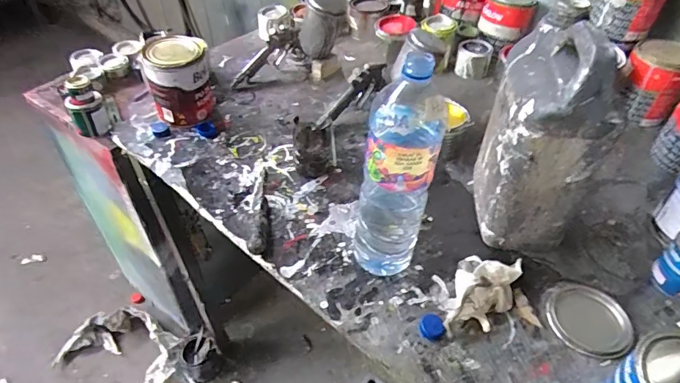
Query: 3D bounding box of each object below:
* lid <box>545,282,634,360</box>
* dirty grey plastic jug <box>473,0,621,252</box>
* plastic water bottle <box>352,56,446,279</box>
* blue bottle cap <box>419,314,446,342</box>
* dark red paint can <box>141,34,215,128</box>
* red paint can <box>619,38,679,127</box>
[{"bbox_3d":[0.330,0.170,0.593,0.096,0.018,0.104,-1,42,1],"label":"lid"},{"bbox_3d":[0.271,-0.083,0.601,0.115,0.291,0.172,2,46,1],"label":"dirty grey plastic jug"},{"bbox_3d":[0.069,-0.022,0.555,0.086,0.303,0.096,3,46,2],"label":"plastic water bottle"},{"bbox_3d":[0.118,0.175,0.573,0.029,0.010,0.033,-5,46,-6],"label":"blue bottle cap"},{"bbox_3d":[-0.298,-0.207,0.834,0.110,0.142,0.117,-15,48,-15],"label":"dark red paint can"},{"bbox_3d":[0.597,-0.208,0.858,0.107,0.133,0.096,30,53,25],"label":"red paint can"}]

